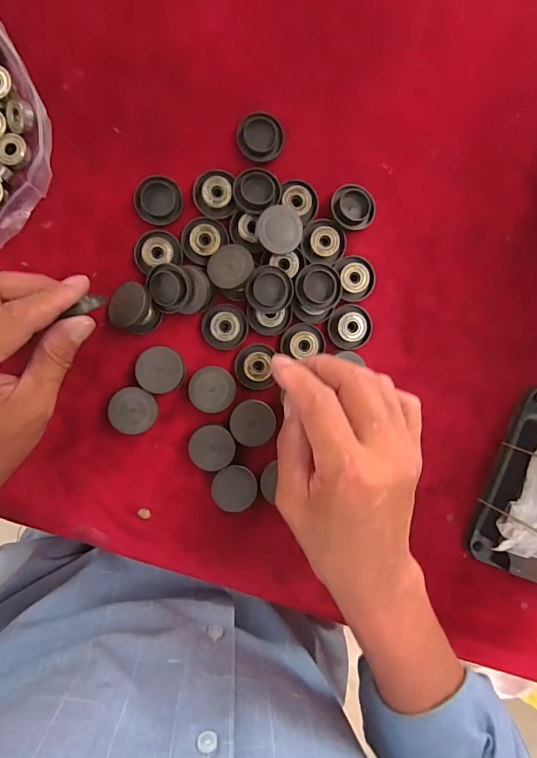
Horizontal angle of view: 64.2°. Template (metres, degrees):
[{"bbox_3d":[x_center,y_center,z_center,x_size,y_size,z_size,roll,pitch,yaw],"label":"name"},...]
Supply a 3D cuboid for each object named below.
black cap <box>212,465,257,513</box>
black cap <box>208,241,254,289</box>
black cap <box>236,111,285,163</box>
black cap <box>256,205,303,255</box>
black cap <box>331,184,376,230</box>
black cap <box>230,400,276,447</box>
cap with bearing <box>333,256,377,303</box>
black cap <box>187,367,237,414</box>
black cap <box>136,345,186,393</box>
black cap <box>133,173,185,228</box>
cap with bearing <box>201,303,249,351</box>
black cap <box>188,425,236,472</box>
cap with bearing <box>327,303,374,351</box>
[{"bbox_3d":[-0.025,0.080,0.316,0.031,0.010,0.033,0,94,-5],"label":"black cap"},{"bbox_3d":[-0.026,-0.078,0.301,0.032,0.009,0.032,0,90,13],"label":"black cap"},{"bbox_3d":[-0.005,-0.171,0.305,0.033,0.012,0.029,-5,95,-5],"label":"black cap"},{"bbox_3d":[0.008,-0.104,0.302,0.031,0.014,0.032,0,94,-5],"label":"black cap"},{"bbox_3d":[0.062,-0.125,0.312,0.033,0.013,0.030,0,94,-5],"label":"black cap"},{"bbox_3d":[-0.011,0.032,0.314,0.032,0.011,0.033,0,94,-5],"label":"black cap"},{"bbox_3d":[0.066,-0.075,0.318,0.028,0.010,0.032,-12,95,-4],"label":"cap with bearing"},{"bbox_3d":[-0.040,0.007,0.311,0.032,0.017,0.032,0,94,-5],"label":"black cap"},{"bbox_3d":[-0.077,-0.007,0.307,0.033,0.016,0.032,0,94,-5],"label":"black cap"},{"bbox_3d":[-0.078,-0.125,0.302,0.032,0.006,0.032,0,94,-5],"label":"black cap"},{"bbox_3d":[-0.032,-0.037,0.312,0.033,0.010,0.032,0,94,-5],"label":"cap with bearing"},{"bbox_3d":[-0.041,0.049,0.313,0.032,0.016,0.032,0,94,-5],"label":"black cap"},{"bbox_3d":[0.062,-0.039,0.319,0.033,0.012,0.033,0,94,-5],"label":"cap with bearing"}]

